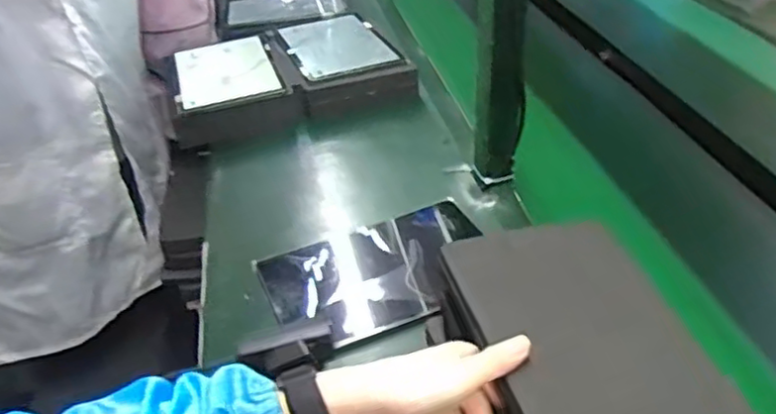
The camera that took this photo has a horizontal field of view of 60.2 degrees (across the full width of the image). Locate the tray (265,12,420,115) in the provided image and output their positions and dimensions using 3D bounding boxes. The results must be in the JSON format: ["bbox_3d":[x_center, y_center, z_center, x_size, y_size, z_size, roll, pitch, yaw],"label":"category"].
[{"bbox_3d":[-0.090,-0.250,1.171,0.202,0.069,0.304,-15,36,-13],"label":"tray"}]

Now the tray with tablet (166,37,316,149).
[{"bbox_3d":[-0.264,-0.202,1.122,0.203,0.076,0.270,-15,36,-13],"label":"tray with tablet"}]

